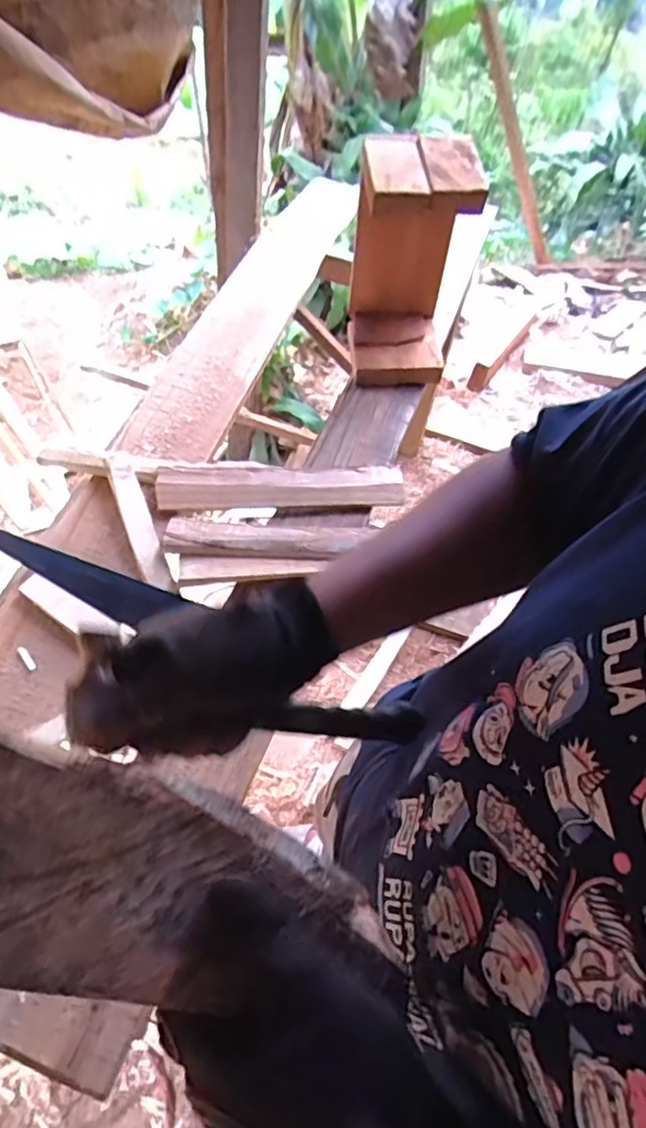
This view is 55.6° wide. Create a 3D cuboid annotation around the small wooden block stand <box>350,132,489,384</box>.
[{"bbox_3d":[0.164,-0.555,1.158,0.207,0.377,0.196,3,58,0],"label":"small wooden block stand"}]

